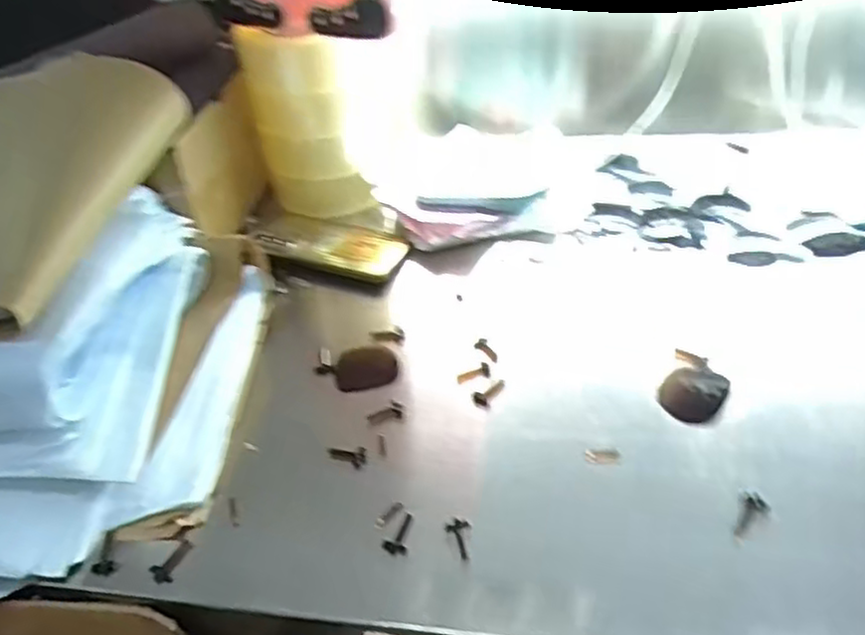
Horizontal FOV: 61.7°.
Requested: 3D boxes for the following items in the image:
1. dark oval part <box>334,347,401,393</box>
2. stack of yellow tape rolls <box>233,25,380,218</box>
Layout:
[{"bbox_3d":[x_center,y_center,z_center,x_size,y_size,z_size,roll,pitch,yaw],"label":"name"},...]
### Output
[{"bbox_3d":[-0.052,0.040,0.580,0.051,0.005,0.040,-9,41,-2],"label":"dark oval part"},{"bbox_3d":[-0.126,-0.199,0.739,0.096,0.165,0.090,-23,43,-17],"label":"stack of yellow tape rolls"}]

